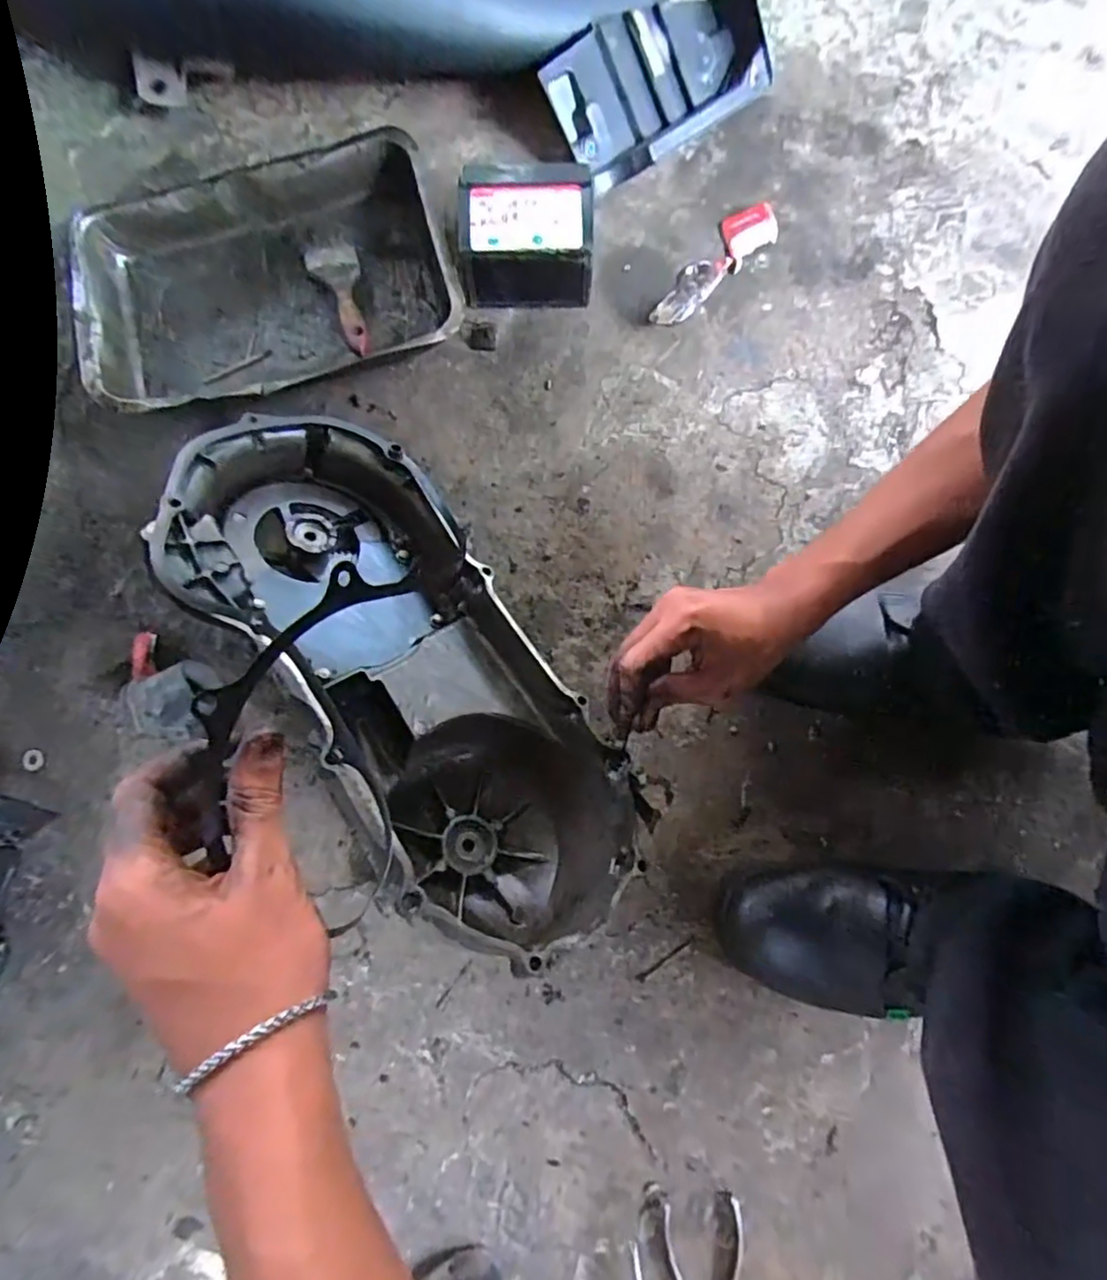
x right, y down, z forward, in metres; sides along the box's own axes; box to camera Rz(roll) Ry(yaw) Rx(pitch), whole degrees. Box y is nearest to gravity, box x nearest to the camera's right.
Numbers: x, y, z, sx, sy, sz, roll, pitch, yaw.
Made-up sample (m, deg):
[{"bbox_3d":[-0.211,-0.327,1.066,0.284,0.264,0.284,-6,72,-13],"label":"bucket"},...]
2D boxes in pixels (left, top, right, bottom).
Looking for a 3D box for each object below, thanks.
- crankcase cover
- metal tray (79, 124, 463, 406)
[{"bbox_3d":[-0.094,0.020,0.440,0.169,0.135,0.410,-30,89,-5],"label":"crankcase cover"},{"bbox_3d":[-0.247,-0.308,0.549,0.309,0.058,0.213,-13,80,-2],"label":"metal tray"}]

